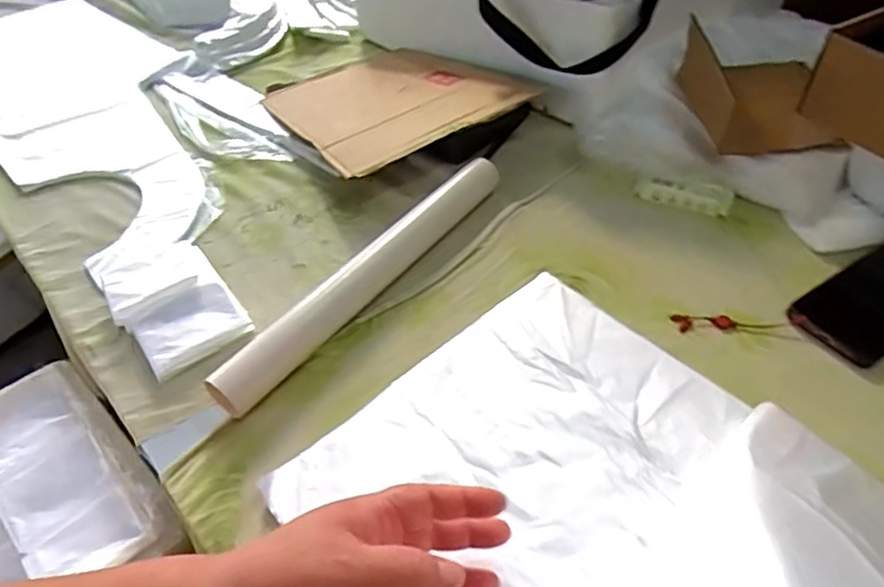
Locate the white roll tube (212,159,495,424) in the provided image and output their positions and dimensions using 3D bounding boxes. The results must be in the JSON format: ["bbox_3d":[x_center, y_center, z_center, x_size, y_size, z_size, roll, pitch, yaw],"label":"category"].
[{"bbox_3d":[-0.063,-0.022,0.579,0.035,0.042,0.366,28,52,28],"label":"white roll tube"}]

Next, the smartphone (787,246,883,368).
[{"bbox_3d":[0.390,0.004,0.542,0.172,0.007,0.076,-26,48,-21],"label":"smartphone"}]

